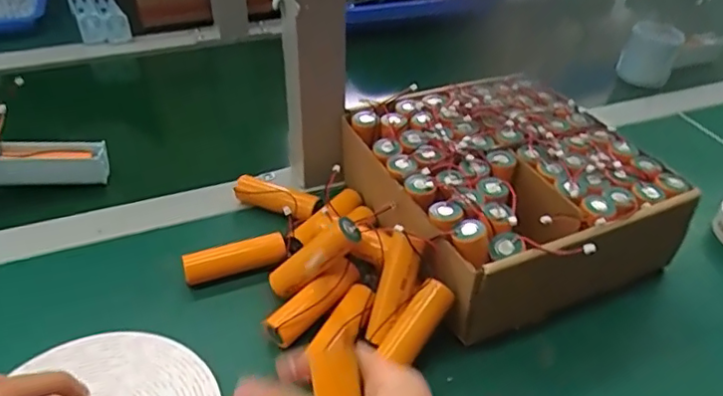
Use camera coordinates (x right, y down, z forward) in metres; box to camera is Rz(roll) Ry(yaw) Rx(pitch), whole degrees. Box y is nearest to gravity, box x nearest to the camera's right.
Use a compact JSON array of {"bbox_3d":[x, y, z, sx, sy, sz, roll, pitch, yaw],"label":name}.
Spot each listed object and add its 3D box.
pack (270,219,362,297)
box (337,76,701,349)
[{"bbox_3d":[-0.033,0.042,0.387,0.020,0.073,0.021,38,27,-28],"label":"pack"},{"bbox_3d":[0.092,-0.001,0.439,0.215,0.075,0.202,-17,42,-22],"label":"box"}]

